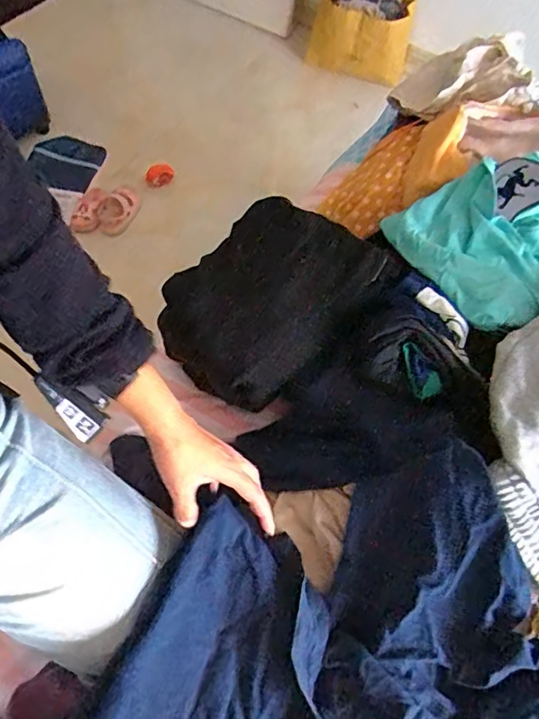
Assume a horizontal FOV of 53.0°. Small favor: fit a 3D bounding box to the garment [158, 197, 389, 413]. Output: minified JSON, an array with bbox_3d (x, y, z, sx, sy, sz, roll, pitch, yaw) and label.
[{"bbox_3d":[-0.005,-0.075,0.687,0.185,0.050,0.258,38,80,13],"label":"garment"}]

